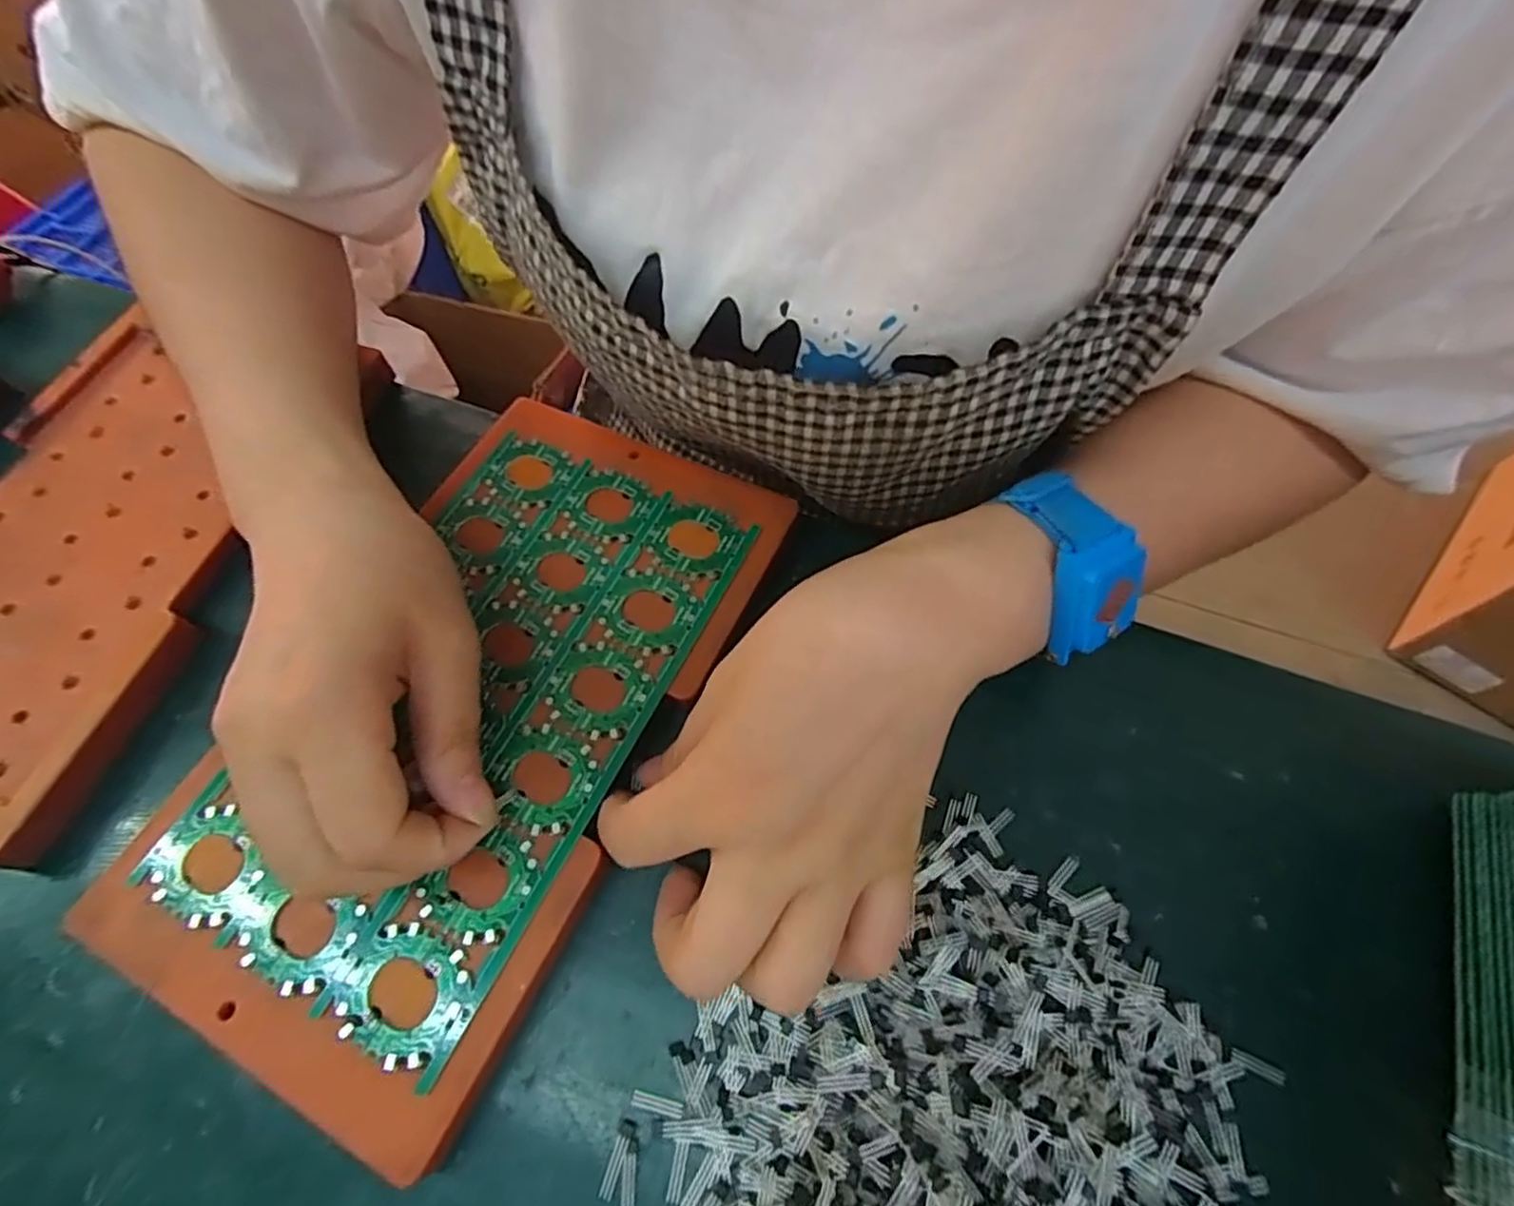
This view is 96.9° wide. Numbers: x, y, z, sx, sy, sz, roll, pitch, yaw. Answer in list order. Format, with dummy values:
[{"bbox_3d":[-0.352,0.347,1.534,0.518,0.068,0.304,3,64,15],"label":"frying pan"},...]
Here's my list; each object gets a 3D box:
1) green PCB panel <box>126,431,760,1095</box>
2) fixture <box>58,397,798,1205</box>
[{"bbox_3d":[-0.099,0.029,0.236,0.121,0.004,0.200,23,65,14],"label":"green PCB panel"},{"bbox_3d":[-0.097,0.030,0.235,0.138,0.014,0.237,22,64,14],"label":"fixture"}]

